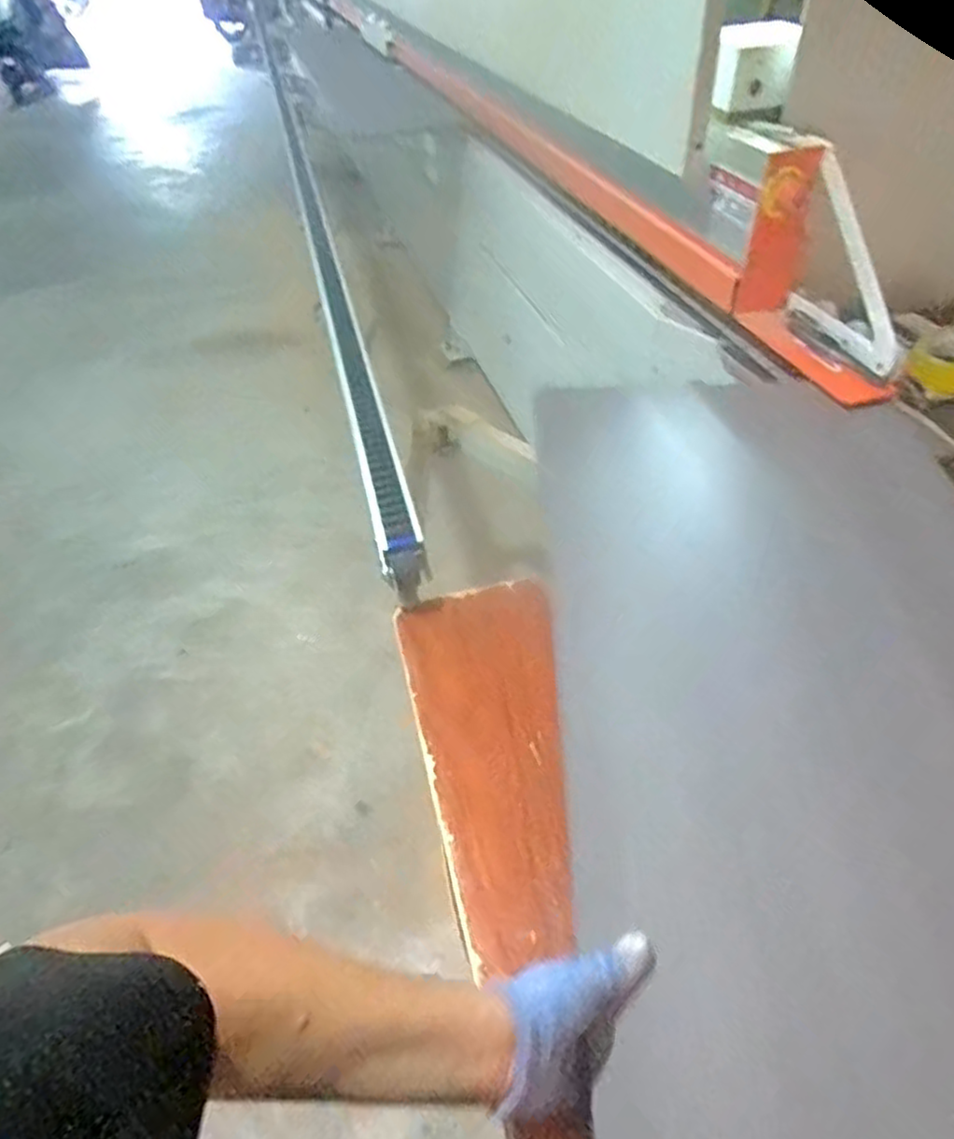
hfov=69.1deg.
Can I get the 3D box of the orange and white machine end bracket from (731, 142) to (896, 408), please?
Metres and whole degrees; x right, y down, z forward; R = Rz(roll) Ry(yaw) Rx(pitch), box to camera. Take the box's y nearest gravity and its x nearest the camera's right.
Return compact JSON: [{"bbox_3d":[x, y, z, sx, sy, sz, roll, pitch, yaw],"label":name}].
[{"bbox_3d":[0.430,-0.359,0.852,0.099,0.209,0.264,-11,45,-7],"label":"orange and white machine end bracket"}]

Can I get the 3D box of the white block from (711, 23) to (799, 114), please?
[{"bbox_3d":[0.356,-0.657,0.909,0.105,0.093,0.045,-7,44,-3],"label":"white block"}]

